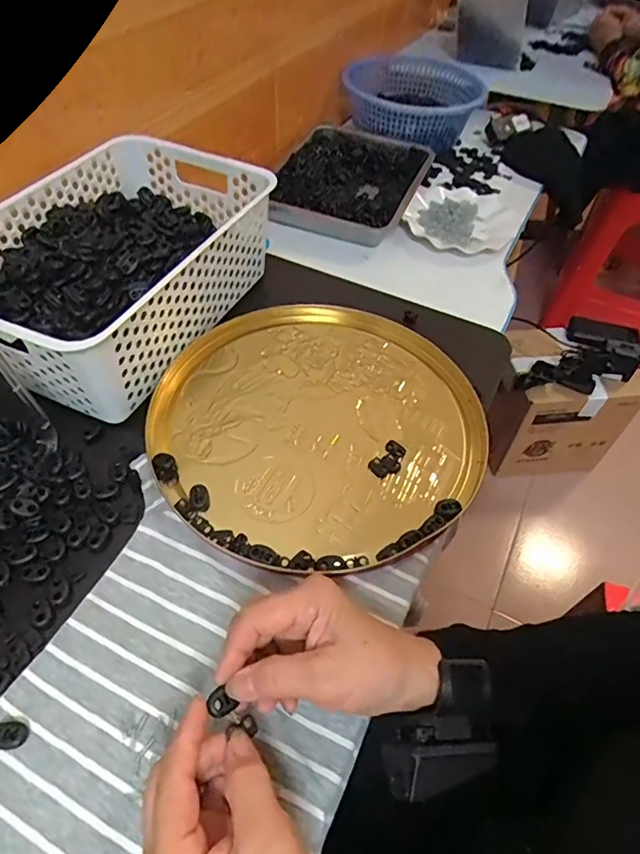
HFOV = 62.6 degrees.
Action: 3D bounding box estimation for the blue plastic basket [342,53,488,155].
[{"bbox_3d":[0.174,-0.641,1.020,0.232,0.085,0.233,30,56,20],"label":"blue plastic basket"}]

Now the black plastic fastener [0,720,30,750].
[{"bbox_3d":[-0.189,0.187,0.320,0.021,0.004,0.015,-3,51,-5],"label":"black plastic fastener"}]

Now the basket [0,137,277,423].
[{"bbox_3d":[-0.198,-0.158,0.523,0.201,0.108,0.297,23,54,15],"label":"basket"}]

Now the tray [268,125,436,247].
[{"bbox_3d":[0.050,-0.428,0.922,0.228,0.046,0.322,18,53,11],"label":"tray"}]

